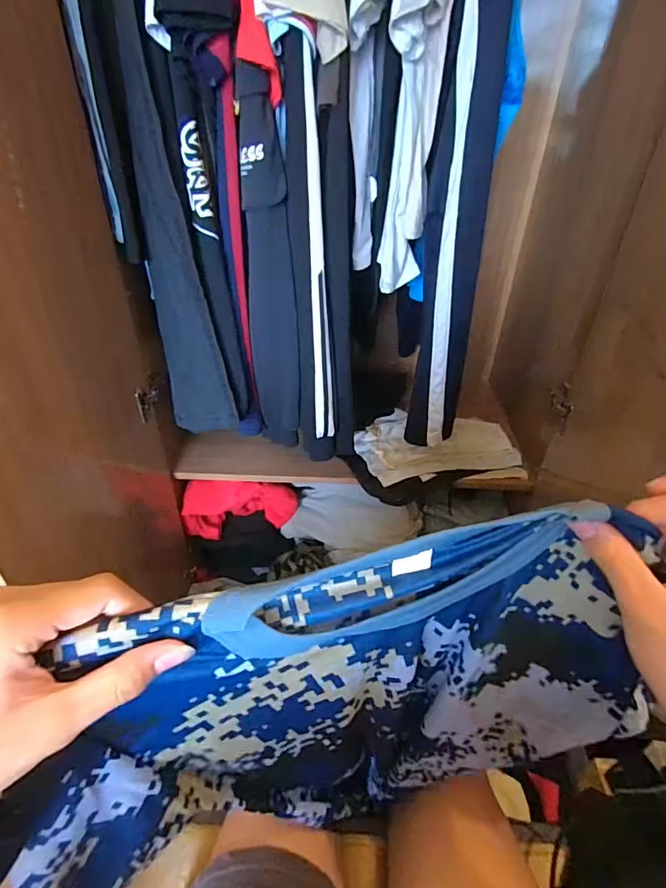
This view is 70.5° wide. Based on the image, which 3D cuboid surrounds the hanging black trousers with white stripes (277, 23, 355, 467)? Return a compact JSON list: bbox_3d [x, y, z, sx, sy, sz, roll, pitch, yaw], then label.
[{"bbox_3d":[-0.016,-0.268,0.816,0.119,0.627,0.165,0,36,-2],"label":"hanging black trousers with white stripes"}]

